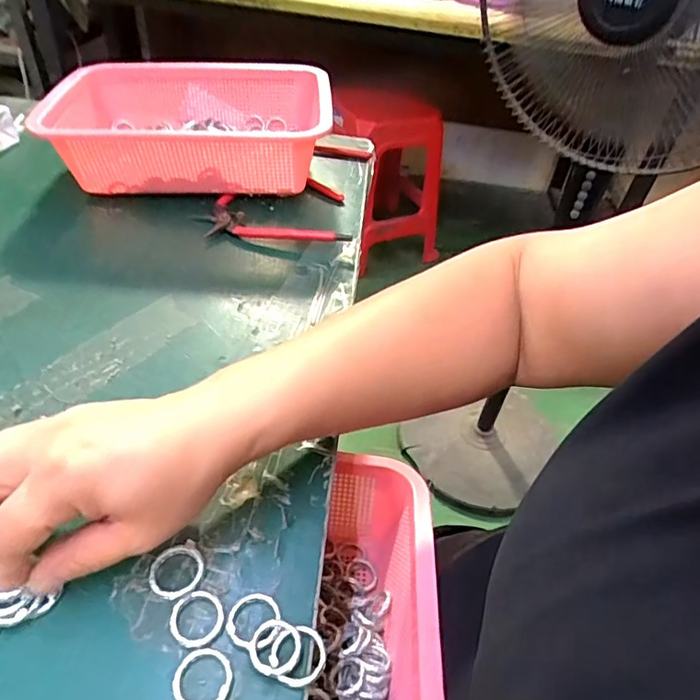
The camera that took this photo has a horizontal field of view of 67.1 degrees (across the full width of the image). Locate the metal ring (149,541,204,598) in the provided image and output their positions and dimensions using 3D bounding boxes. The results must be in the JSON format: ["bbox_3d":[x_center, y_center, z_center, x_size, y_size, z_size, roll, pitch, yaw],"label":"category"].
[{"bbox_3d":[-0.085,0.108,0.259,0.026,0.006,0.025,4,43,-4],"label":"metal ring"}]

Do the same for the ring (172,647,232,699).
[{"bbox_3d":[-0.063,0.142,0.227,0.024,0.005,0.025,4,43,-4],"label":"ring"}]

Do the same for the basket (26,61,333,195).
[{"bbox_3d":[-0.161,-0.220,0.541,0.273,0.084,0.180,3,43,-4],"label":"basket"}]

